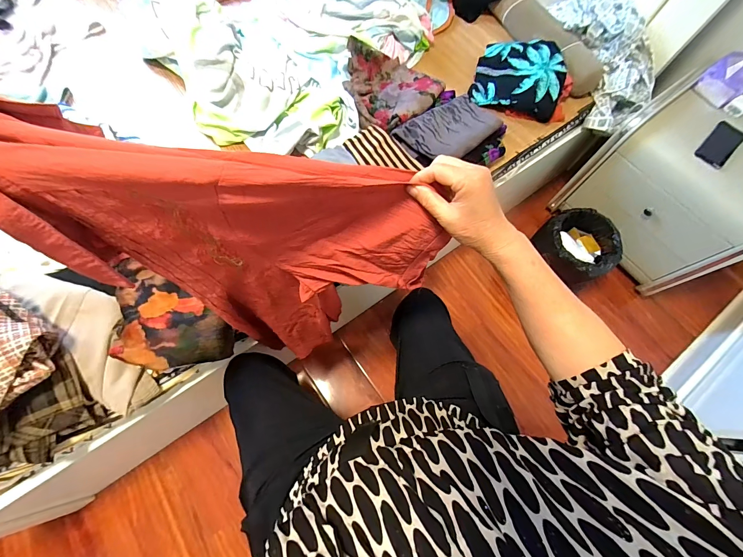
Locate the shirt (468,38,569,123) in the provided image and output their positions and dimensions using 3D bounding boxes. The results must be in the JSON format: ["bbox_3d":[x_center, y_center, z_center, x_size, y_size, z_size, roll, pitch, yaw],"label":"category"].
[{"bbox_3d":[0.435,-0.596,0.974,0.243,0.090,0.235,17,68,4],"label":"shirt"}]

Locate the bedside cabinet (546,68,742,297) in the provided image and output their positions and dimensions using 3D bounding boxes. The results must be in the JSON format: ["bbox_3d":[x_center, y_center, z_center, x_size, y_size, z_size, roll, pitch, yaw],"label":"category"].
[{"bbox_3d":[1.041,-0.315,1.119,0.461,0.397,0.507,-37,74,-16],"label":"bedside cabinet"}]

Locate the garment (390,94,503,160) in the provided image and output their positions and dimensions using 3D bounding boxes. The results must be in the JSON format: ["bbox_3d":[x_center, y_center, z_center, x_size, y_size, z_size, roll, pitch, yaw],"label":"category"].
[{"bbox_3d":[0.206,-0.387,0.844,0.262,0.038,0.161,-40,75,-17],"label":"garment"}]

